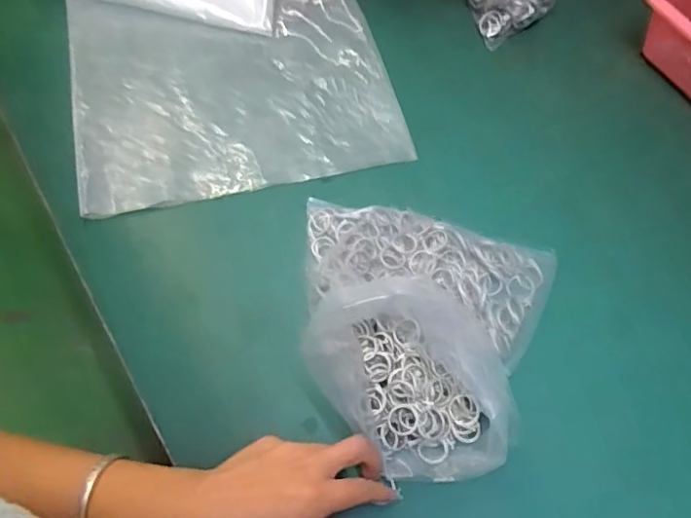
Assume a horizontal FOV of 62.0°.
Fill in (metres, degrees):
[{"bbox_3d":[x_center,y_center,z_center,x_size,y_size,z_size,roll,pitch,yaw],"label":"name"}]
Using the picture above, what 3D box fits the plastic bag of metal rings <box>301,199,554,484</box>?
[{"bbox_3d":[0.054,0.056,0.449,0.199,0.032,0.207,13,63,4],"label":"plastic bag of metal rings"}]

